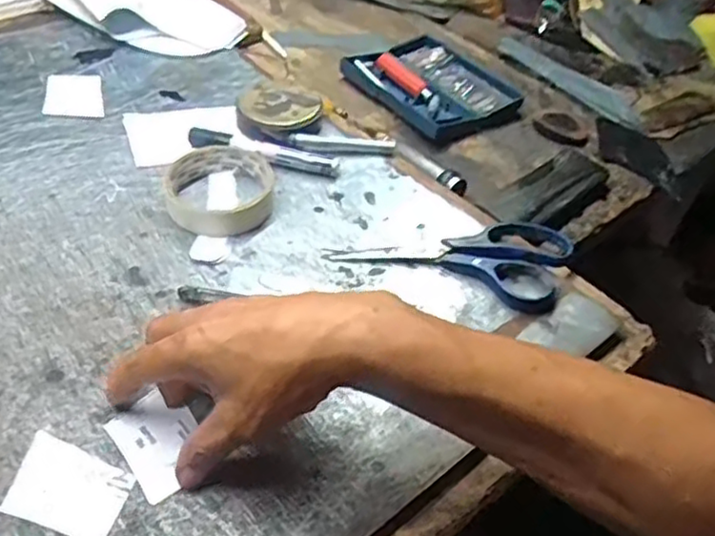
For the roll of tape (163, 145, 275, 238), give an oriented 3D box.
[{"bbox_3d":[-0.109,-0.064,0.544,0.083,0.023,0.091,5,47,-6],"label":"roll of tape"}]

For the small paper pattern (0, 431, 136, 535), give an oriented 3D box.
[{"bbox_3d":[-0.157,0.119,0.373,0.065,0.004,0.045,17,44,10],"label":"small paper pattern"}]

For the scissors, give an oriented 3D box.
[{"bbox_3d":[0.068,-0.015,0.511,0.173,0.015,0.083,16,47,4],"label":"scissors"}]

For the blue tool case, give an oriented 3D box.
[{"bbox_3d":[0.079,-0.199,0.735,0.141,0.020,0.158,-27,58,-30],"label":"blue tool case"}]

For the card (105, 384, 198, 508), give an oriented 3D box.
[{"bbox_3d":[-0.113,0.100,0.396,0.043,0.004,0.064,-26,52,-30],"label":"card"}]

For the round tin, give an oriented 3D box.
[{"bbox_3d":[-0.070,-0.137,0.619,0.075,0.027,0.071,4,43,-4],"label":"round tin"}]

